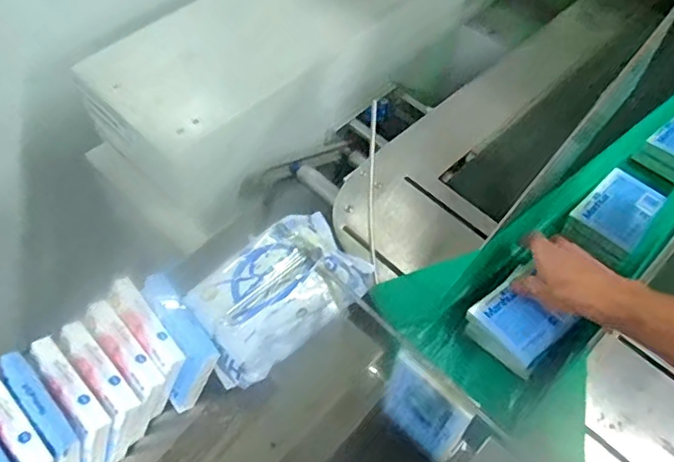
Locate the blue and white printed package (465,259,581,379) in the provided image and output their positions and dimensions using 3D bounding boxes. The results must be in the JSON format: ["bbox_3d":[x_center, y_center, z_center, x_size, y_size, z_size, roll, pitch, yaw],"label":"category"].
[{"bbox_3d":[0.212,0.103,0.663,0.098,0.042,0.090,-34,65,-20],"label":"blue and white printed package"}]

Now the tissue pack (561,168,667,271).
[{"bbox_3d":[0.377,-0.022,0.778,0.087,0.038,0.128,38,65,20],"label":"tissue pack"}]

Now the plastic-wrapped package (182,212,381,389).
[{"bbox_3d":[-0.061,0.062,0.610,0.191,0.050,0.115,-36,65,-21],"label":"plastic-wrapped package"}]

